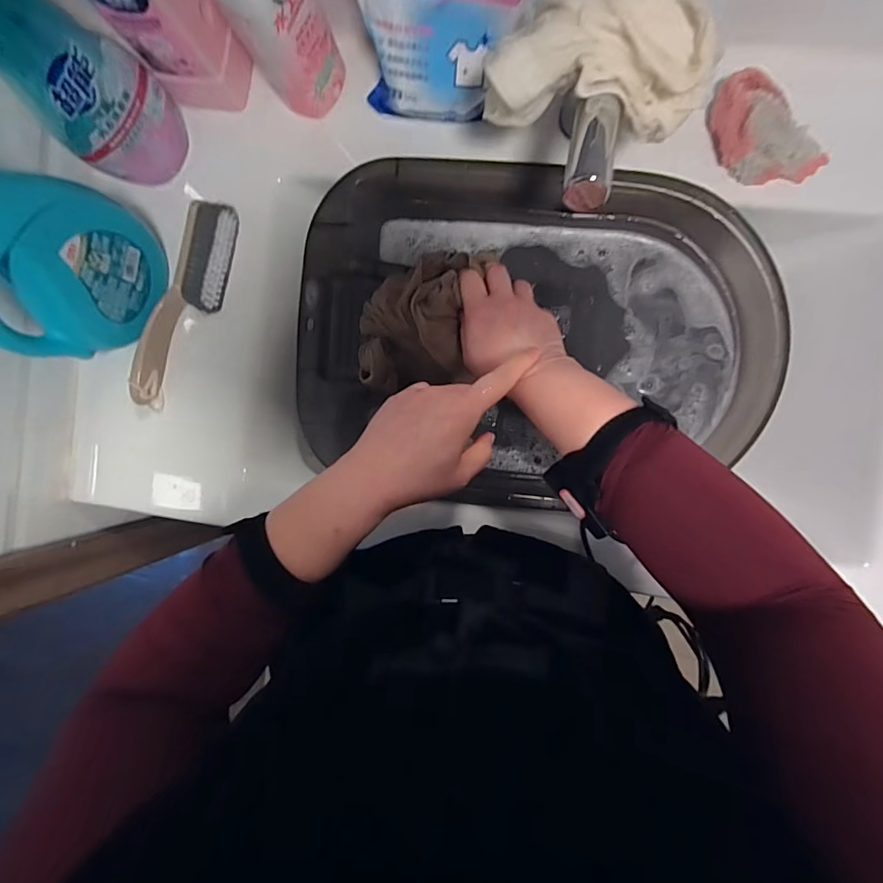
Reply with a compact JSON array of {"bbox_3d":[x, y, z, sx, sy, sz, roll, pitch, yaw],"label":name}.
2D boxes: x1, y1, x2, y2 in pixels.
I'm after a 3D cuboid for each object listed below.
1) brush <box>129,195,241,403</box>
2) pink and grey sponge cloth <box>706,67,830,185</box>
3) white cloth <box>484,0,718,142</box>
[{"bbox_3d":[-0.259,-0.136,0.469,0.044,0.035,0.212,24,94,6],"label":"brush"},{"bbox_3d":[0.280,-0.269,0.403,0.065,0.037,0.110,-44,86,6],"label":"pink and grey sponge cloth"},{"bbox_3d":[0.103,-0.252,0.310,0.144,0.069,0.065,7,92,7],"label":"white cloth"}]

